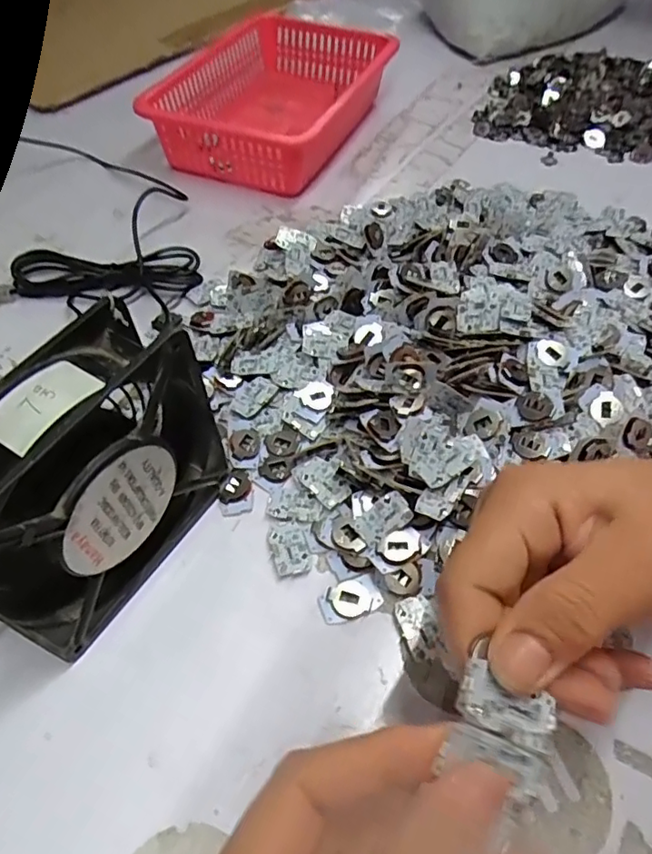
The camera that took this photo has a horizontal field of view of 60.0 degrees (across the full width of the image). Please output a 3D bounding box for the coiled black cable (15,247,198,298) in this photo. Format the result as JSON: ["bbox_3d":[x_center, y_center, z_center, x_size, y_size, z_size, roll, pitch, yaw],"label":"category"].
[{"bbox_3d":[-0.164,-0.117,0.425,0.135,0.017,0.040,-2,52,-1],"label":"coiled black cable"}]

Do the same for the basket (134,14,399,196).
[{"bbox_3d":[-0.045,-0.321,0.551,0.168,0.061,0.252,16,54,12],"label":"basket"}]

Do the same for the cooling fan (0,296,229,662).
[{"bbox_3d":[-0.101,0.028,0.247,0.040,0.122,0.118,26,56,19],"label":"cooling fan"}]

